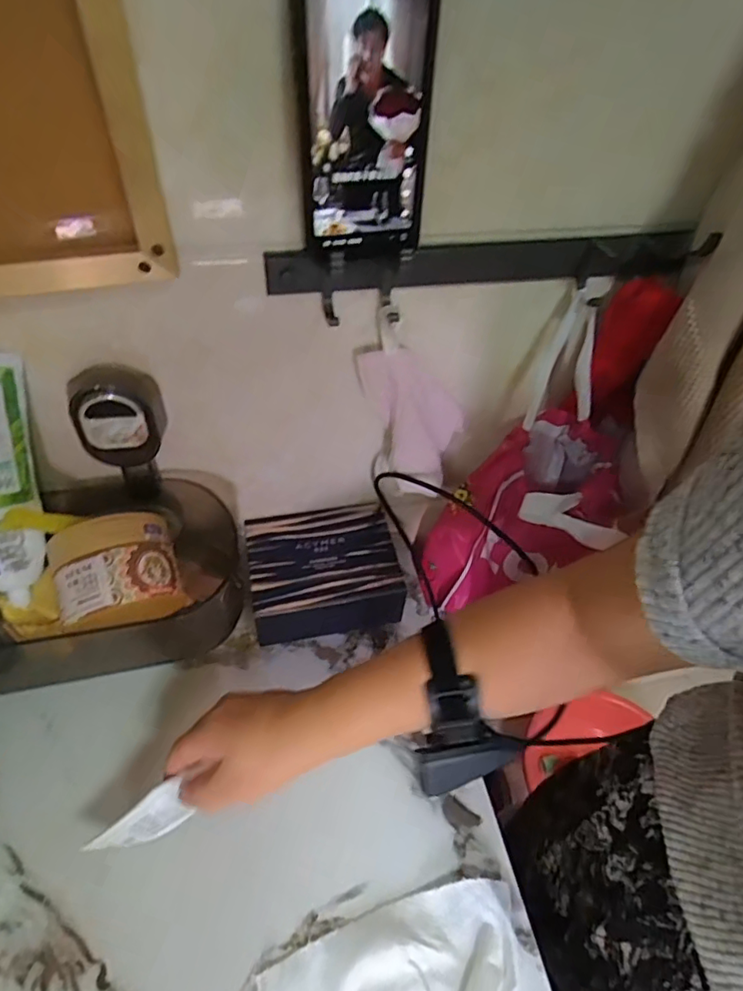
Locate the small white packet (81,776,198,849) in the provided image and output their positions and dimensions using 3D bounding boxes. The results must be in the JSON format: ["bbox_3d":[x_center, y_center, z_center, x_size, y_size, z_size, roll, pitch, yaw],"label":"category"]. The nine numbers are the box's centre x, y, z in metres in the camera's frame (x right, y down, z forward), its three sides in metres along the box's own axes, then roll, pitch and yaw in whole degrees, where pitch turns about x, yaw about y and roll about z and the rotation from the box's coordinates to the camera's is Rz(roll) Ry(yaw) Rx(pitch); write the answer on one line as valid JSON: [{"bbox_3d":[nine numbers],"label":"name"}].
[{"bbox_3d":[-0.173,0.244,0.403,0.068,0.031,0.007,-33,14,-9],"label":"small white packet"}]

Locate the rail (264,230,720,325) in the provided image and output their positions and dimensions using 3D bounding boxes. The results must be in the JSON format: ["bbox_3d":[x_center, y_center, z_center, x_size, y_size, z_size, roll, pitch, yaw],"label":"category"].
[{"bbox_3d":[0.092,-0.164,0.405,0.330,0.047,0.043,-10,50,-12],"label":"rail"}]

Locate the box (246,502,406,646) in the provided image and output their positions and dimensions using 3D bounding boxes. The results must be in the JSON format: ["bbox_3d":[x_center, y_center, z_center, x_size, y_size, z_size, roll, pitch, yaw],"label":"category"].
[{"bbox_3d":[-0.048,0.082,0.577,0.155,0.064,0.120,-8,50,-10],"label":"box"}]

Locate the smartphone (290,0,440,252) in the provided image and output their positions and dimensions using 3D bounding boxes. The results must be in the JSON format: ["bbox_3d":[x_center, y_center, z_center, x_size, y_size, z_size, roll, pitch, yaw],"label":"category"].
[{"bbox_3d":[-0.004,-0.213,0.309,0.076,0.143,0.009,-8,47,-10],"label":"smartphone"}]

